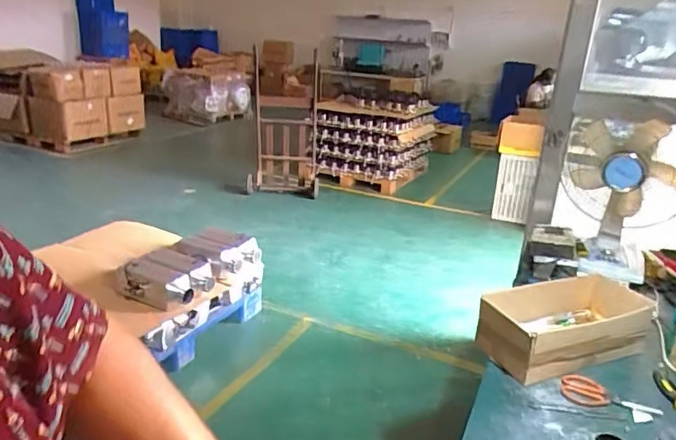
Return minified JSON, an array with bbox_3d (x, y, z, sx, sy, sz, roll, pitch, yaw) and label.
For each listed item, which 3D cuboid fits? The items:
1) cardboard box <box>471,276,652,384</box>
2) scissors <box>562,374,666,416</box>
[{"bbox_3d":[0.593,0.274,1.358,0.433,0.152,0.222,-4,22,-21],"label":"cardboard box"},{"bbox_3d":[0.622,0.401,1.185,0.198,0.015,0.083,10,21,15],"label":"scissors"}]

